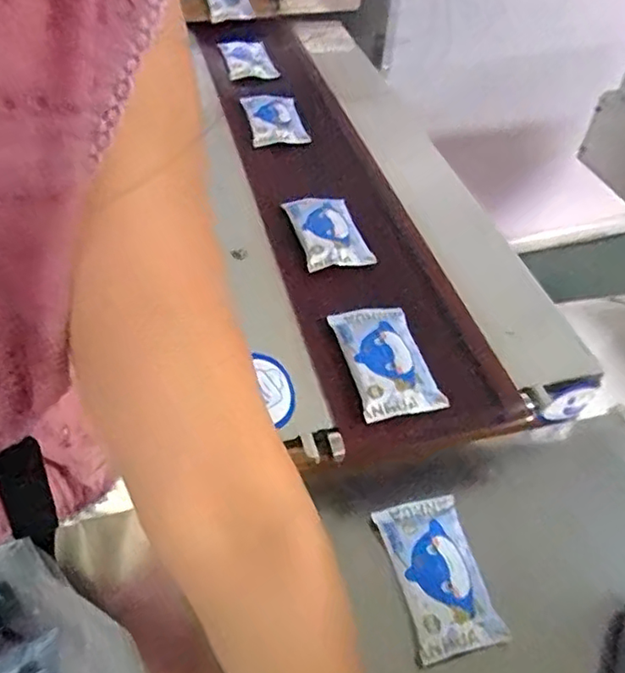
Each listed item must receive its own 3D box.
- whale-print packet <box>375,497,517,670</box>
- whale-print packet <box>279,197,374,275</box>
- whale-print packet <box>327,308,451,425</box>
[{"bbox_3d":[0.120,0.224,0.570,0.082,0.014,0.141,-10,49,-12],"label":"whale-print packet"},{"bbox_3d":[0.018,-0.136,0.767,0.083,0.019,0.127,-12,50,-14],"label":"whale-print packet"},{"bbox_3d":[0.075,0.026,0.639,0.083,0.025,0.139,-10,49,-12],"label":"whale-print packet"}]

